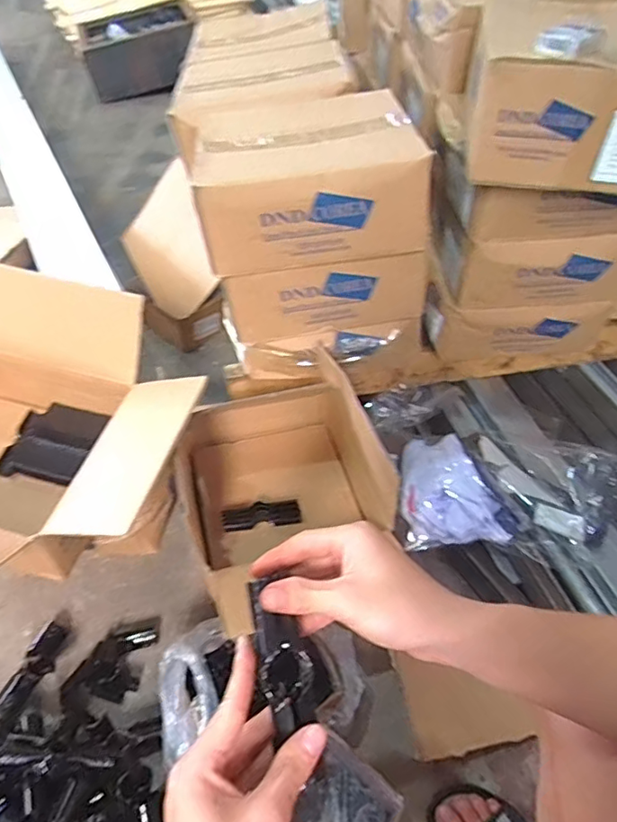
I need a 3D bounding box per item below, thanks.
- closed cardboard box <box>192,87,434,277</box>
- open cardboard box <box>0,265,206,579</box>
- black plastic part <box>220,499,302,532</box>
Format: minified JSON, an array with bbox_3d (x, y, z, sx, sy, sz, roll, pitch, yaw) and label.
[{"bbox_3d":[-0.005,-0.354,0.824,0.309,0.152,0.268,-4,48,-6],"label":"closed cardboard box"},{"bbox_3d":[-0.419,0.059,0.767,0.481,0.249,0.449,11,48,8],"label":"open cardboard box"},{"bbox_3d":[-0.079,0.178,0.934,0.128,0.022,0.039,-5,48,-6],"label":"black plastic part"}]

